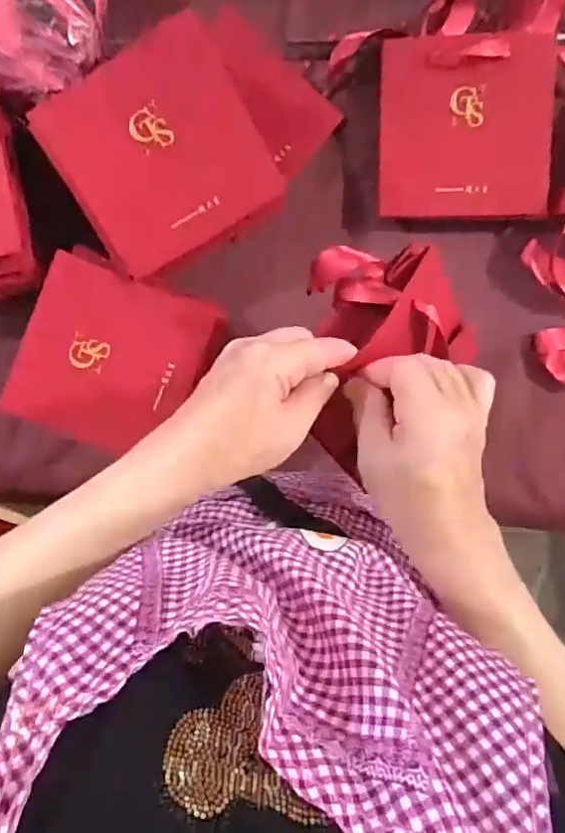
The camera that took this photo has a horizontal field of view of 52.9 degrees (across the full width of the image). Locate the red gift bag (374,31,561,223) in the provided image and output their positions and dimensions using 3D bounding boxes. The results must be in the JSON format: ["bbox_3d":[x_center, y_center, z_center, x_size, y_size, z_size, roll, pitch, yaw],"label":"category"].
[{"bbox_3d":[0.157,-0.245,0.478,0.144,0.029,0.143,0,92,1],"label":"red gift bag"}]

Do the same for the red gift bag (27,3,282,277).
[{"bbox_3d":[-0.091,-0.199,0.439,0.147,0.019,0.142,-29,111,2],"label":"red gift bag"}]

